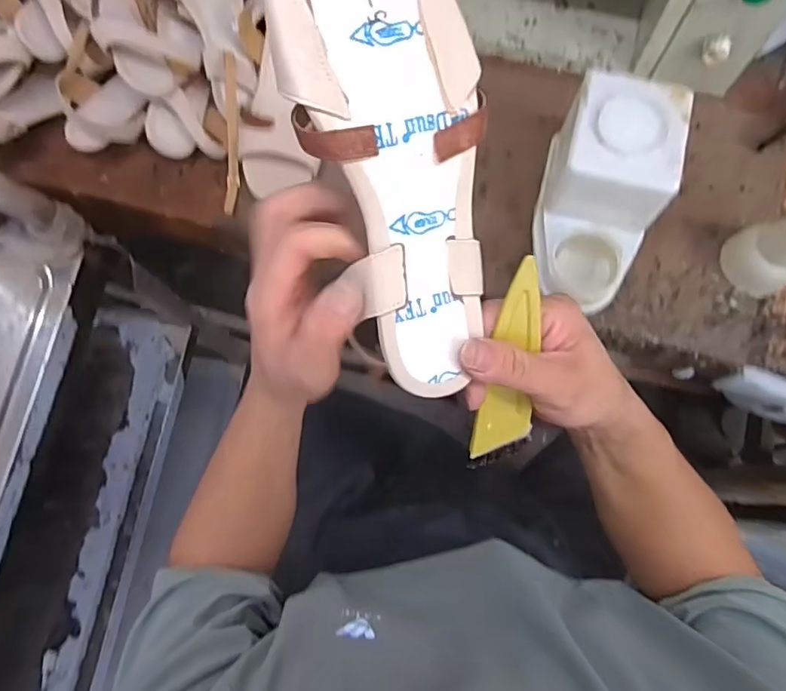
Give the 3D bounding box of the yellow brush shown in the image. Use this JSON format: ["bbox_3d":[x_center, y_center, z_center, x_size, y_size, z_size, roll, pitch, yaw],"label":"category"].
[{"bbox_3d":[0.068,0.017,0.301,0.033,0.010,0.135,6,120,3],"label":"yellow brush"}]

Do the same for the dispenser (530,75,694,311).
[{"bbox_3d":[0.202,-0.141,0.512,0.106,0.113,0.194,10,76,4],"label":"dispenser"}]

